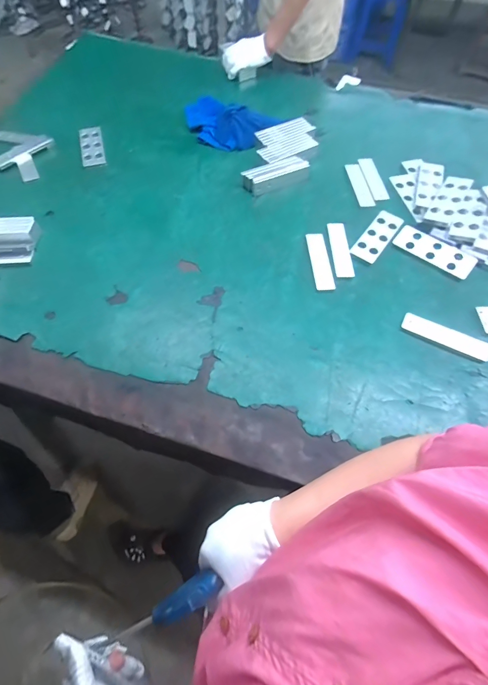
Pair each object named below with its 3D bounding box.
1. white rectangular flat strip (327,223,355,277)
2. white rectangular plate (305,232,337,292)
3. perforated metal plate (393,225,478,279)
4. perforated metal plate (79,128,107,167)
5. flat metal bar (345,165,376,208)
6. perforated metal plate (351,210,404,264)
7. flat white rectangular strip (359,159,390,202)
[{"bbox_3d":[0.218,-0.210,0.739,0.041,0.005,0.154,-2,64,0],"label":"white rectangular flat strip"},{"bbox_3d":[0.168,-0.180,0.725,0.041,0.006,0.153,-5,64,-2],"label":"white rectangular plate"},{"bbox_3d":[0.420,-0.204,0.727,0.169,0.008,0.067,39,82,21],"label":"perforated metal plate"},{"bbox_3d":[-0.416,-0.539,0.900,0.059,0.011,0.154,-15,65,-6],"label":"perforated metal plate"},{"bbox_3d":[0.295,-0.405,0.842,0.039,0.006,0.154,-7,64,-3],"label":"flat metal bar"},{"bbox_3d":[0.308,-0.247,0.760,0.060,0.011,0.167,35,69,16],"label":"perforated metal plate"},{"bbox_3d":[0.332,-0.424,0.846,0.038,0.006,0.150,-13,66,6],"label":"flat white rectangular strip"}]

